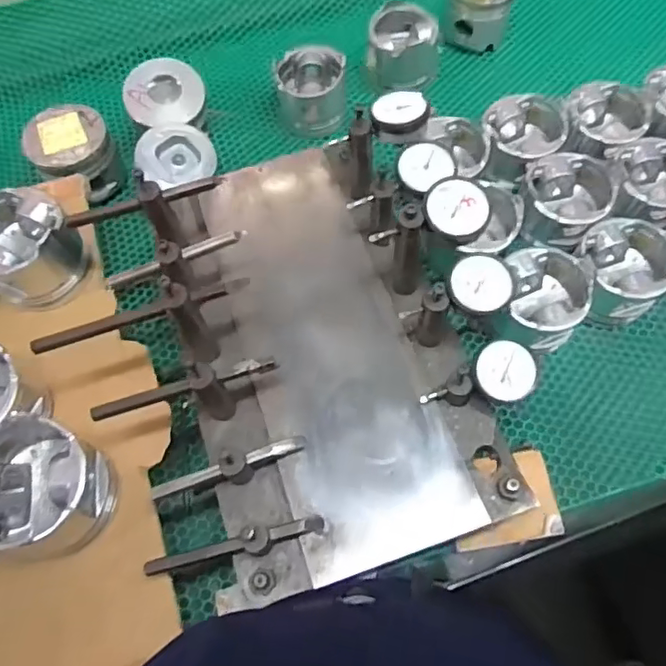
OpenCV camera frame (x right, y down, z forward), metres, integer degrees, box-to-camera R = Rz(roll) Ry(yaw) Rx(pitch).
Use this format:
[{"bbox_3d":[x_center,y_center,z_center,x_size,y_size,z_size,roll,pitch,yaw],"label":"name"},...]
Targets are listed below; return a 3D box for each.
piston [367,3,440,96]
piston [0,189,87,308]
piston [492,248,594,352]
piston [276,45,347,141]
[{"bbox_3d":[0.100,-0.391,0.820,0.099,0.083,0.101,6,65,5],"label":"piston"},{"bbox_3d":[-0.305,-0.084,0.577,0.099,0.071,0.097,39,72,18],"label":"piston"},{"bbox_3d":[0.228,-0.030,0.648,0.091,0.086,0.099,-1,65,2],"label":"piston"},{"bbox_3d":[-0.029,-0.325,0.791,0.094,0.074,0.097,3,65,3],"label":"piston"}]

